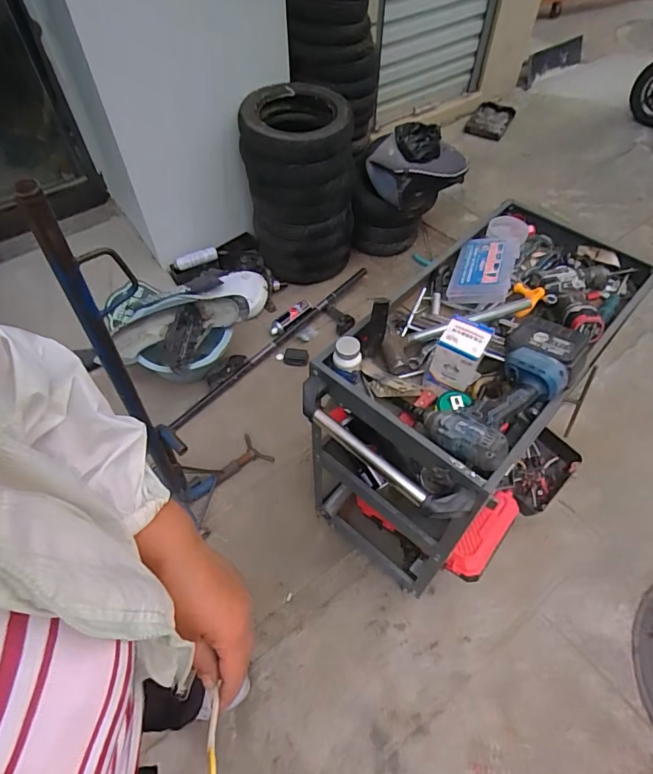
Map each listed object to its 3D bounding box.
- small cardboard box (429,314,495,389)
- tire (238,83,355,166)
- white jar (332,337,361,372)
[{"bbox_3d":[0.223,-0.045,0.799,0.071,0.127,0.078,29,60,18],"label":"small cardboard box"},{"bbox_3d":[-0.092,-0.881,1.574,0.390,0.116,0.436,-6,56,-5],"label":"tire"},{"bbox_3d":[0.035,-0.054,0.788,0.043,0.043,0.039,19,57,12],"label":"white jar"}]

